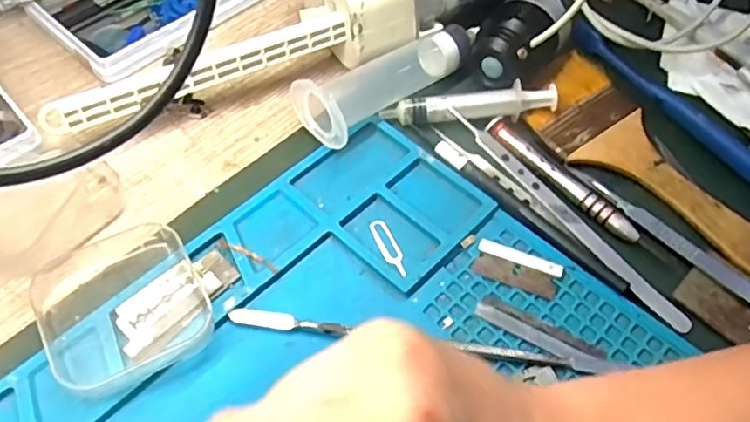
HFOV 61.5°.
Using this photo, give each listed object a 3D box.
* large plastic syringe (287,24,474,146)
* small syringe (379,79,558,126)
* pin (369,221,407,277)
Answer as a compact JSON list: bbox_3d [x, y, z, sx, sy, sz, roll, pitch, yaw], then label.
[{"bbox_3d":[0.007,-0.077,0.341,0.111,0.030,0.042,-36,65,-25],"label":"large plastic syringe"},{"bbox_3d":[0.051,-0.058,0.337,0.091,0.018,0.014,-2,56,-6],"label":"small syringe"},{"bbox_3d":[0.007,0.018,0.296,0.009,0.004,0.034,-23,59,-12],"label":"pin"}]

